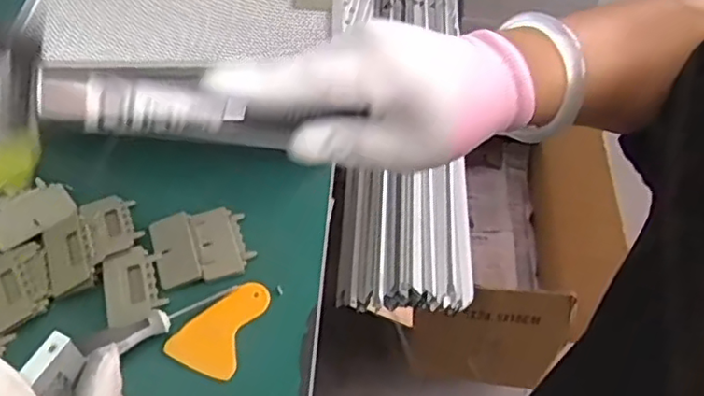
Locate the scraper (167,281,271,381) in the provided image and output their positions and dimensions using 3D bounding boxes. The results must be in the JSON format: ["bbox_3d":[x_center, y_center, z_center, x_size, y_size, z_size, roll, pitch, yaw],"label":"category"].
[{"bbox_3d":[-0.127,0.119,0.604,0.066,0.010,0.098,25,57,2],"label":"scraper"}]

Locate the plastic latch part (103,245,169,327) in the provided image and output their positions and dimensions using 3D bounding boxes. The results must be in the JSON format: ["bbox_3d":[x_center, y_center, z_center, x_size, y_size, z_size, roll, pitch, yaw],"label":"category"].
[{"bbox_3d":[-0.217,0.086,0.623,0.055,0.009,0.086,-13,53,-11],"label":"plastic latch part"}]

